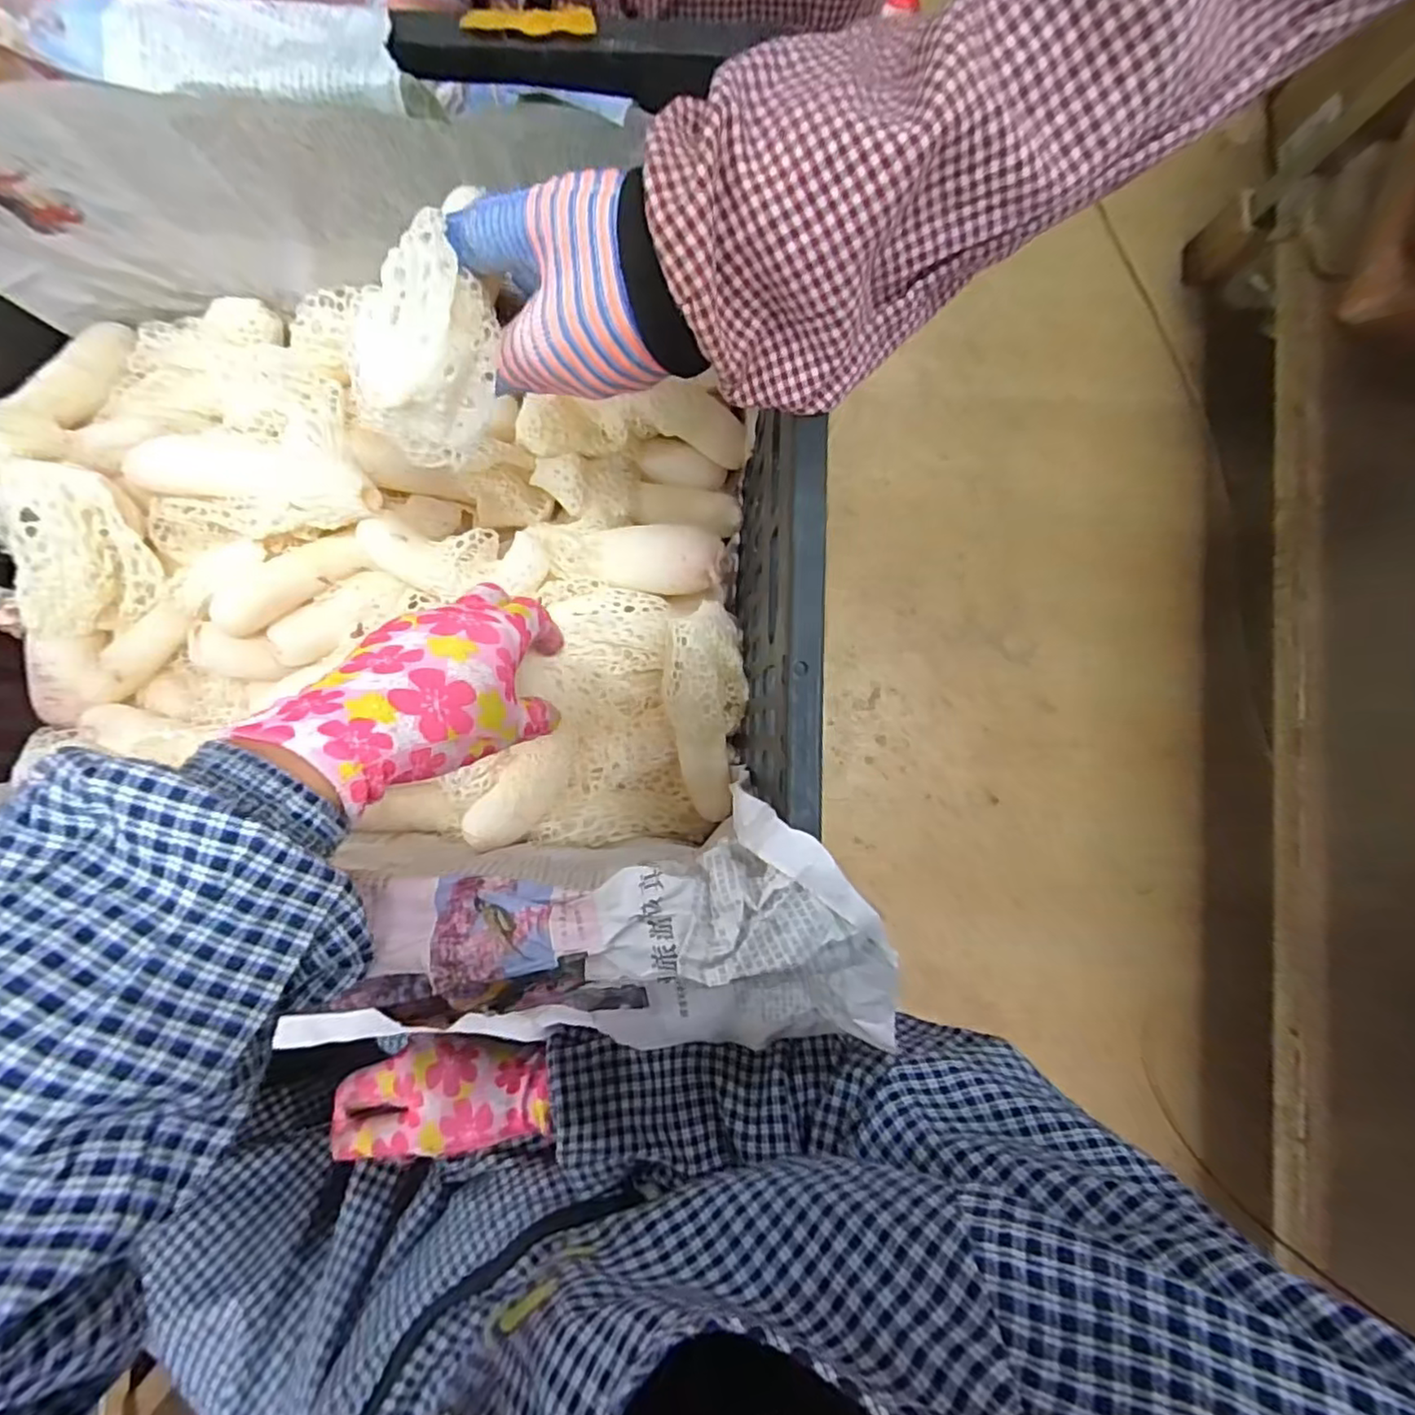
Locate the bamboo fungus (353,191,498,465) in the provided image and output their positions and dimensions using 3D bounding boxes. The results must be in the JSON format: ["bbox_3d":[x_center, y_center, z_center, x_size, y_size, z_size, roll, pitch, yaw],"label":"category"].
[{"bbox_3d":[-0.101,-0.139,0.243,0.034,0.043,0.087,9,89,-2],"label":"bamboo fungus"}]

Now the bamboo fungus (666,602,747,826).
[{"bbox_3d":[0.000,0.003,0.399,0.048,0.026,0.130,-3,89,-2],"label":"bamboo fungus"}]

